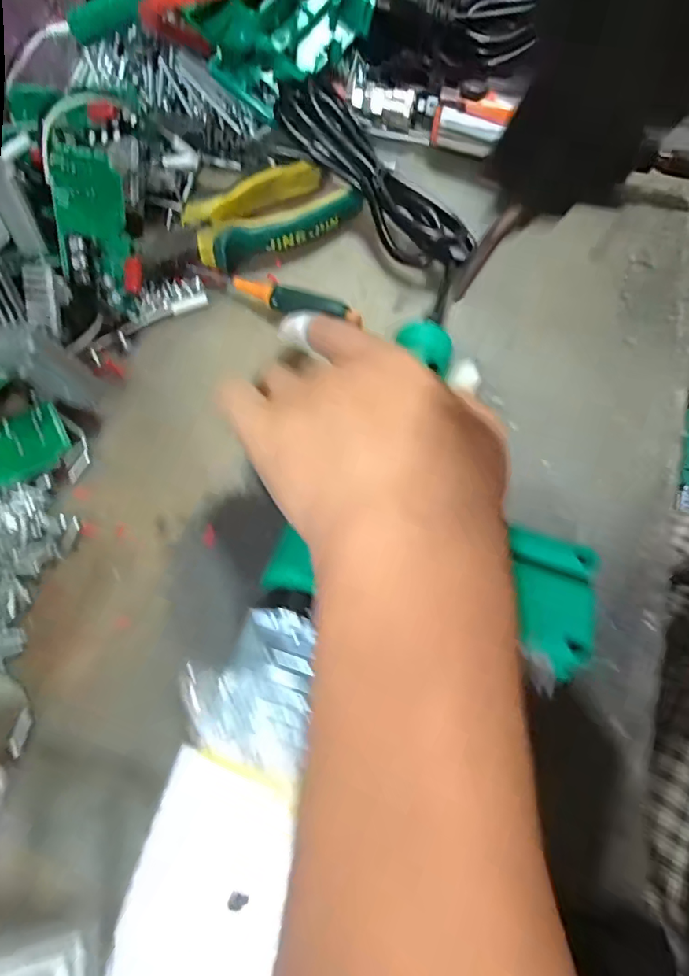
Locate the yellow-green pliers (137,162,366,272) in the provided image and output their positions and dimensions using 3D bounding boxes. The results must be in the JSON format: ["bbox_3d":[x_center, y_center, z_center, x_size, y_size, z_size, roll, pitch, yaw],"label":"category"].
[{"bbox_3d":[-0.057,-0.167,0.313,0.128,0.017,0.057,-27,70,-15],"label":"yellow-green pliers"}]

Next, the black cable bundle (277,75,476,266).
[{"bbox_3d":[0.017,-0.197,0.317,0.048,0.037,0.157,-41,74,-19],"label":"black cable bundle"}]

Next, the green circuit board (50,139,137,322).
[{"bbox_3d":[-0.129,-0.135,0.265,0.035,0.012,0.078,-11,98,-45],"label":"green circuit board"}]

